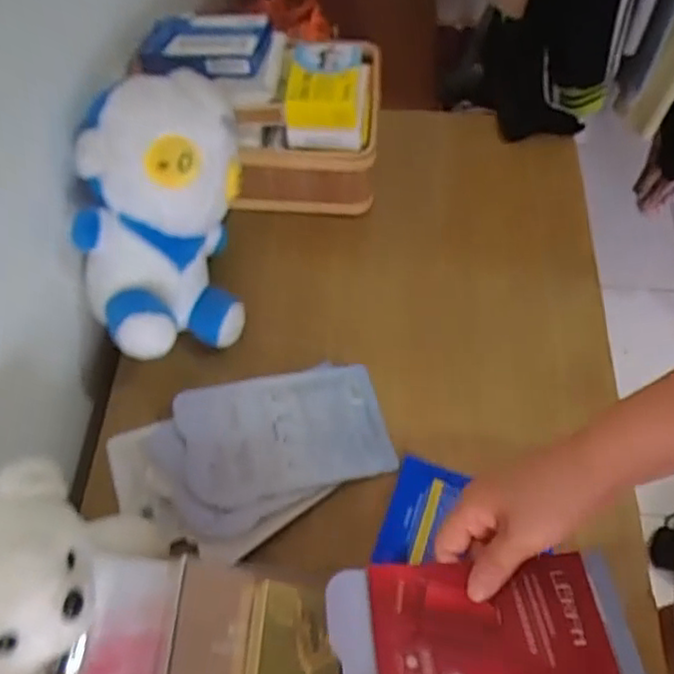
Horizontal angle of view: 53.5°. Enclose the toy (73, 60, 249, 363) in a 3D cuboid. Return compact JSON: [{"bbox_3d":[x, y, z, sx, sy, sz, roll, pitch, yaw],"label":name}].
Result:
[{"bbox_3d":[-0.164,-0.108,0.633,0.136,0.181,0.237,-1,61,-2],"label":"toy"}]

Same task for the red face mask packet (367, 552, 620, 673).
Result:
[{"bbox_3d":[0.098,0.192,0.413,0.147,0.008,0.105,-2,52,-7],"label":"red face mask packet"}]

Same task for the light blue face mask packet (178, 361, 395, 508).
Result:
[{"bbox_3d":[-0.048,0.088,0.631,0.189,0.006,0.121,-10,56,-14],"label":"light blue face mask packet"}]

